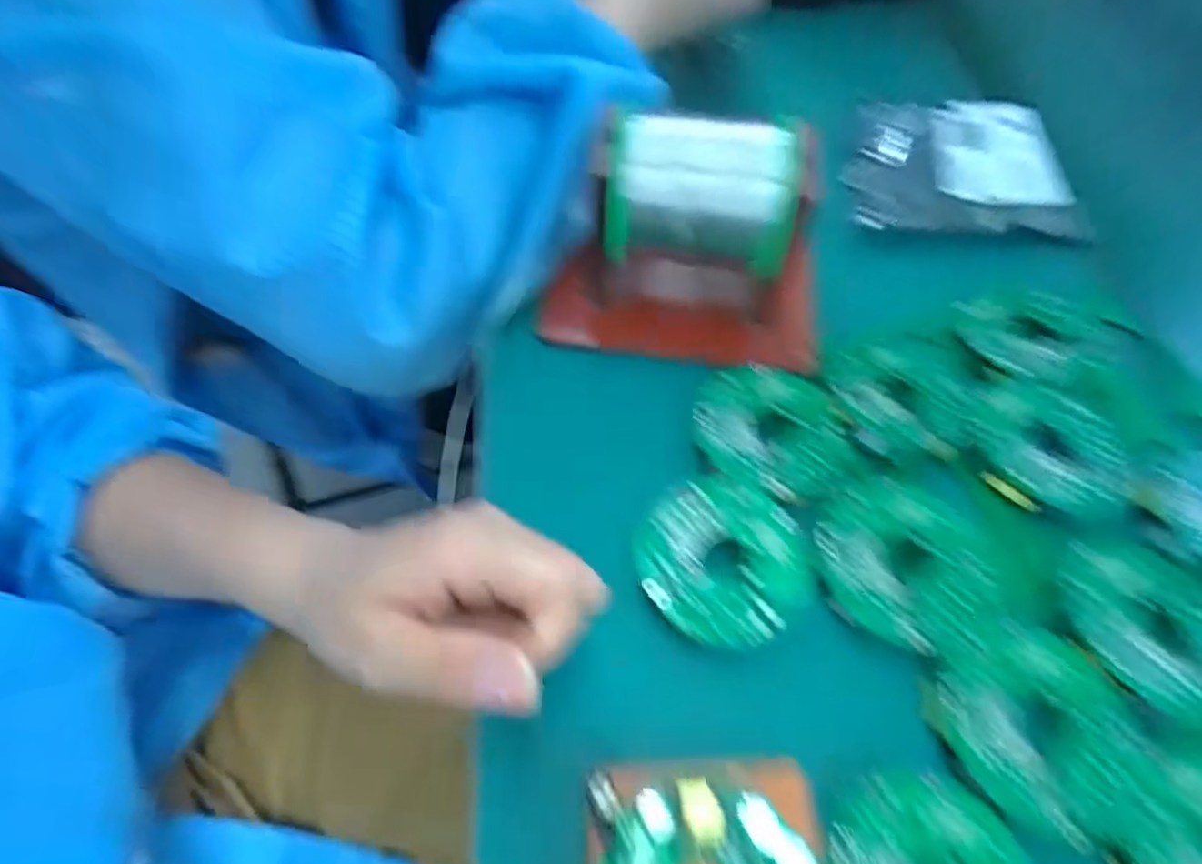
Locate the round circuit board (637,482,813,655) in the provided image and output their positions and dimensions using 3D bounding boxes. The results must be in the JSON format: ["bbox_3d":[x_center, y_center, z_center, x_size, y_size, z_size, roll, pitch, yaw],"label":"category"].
[{"bbox_3d":[0.049,0.050,0.243,0.066,0.004,0.065,0,59,0],"label":"round circuit board"}]

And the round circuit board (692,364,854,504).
[{"bbox_3d":[0.077,-0.002,0.276,0.070,0.005,0.063,29,64,17],"label":"round circuit board"}]

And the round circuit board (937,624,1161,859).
[{"bbox_3d":[0.156,0.105,0.214,0.063,0.004,0.066,0,59,0],"label":"round circuit board"}]

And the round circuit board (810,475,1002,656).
[{"bbox_3d":[0.122,0.050,0.243,0.068,0.004,0.066,0,59,0],"label":"round circuit board"}]

